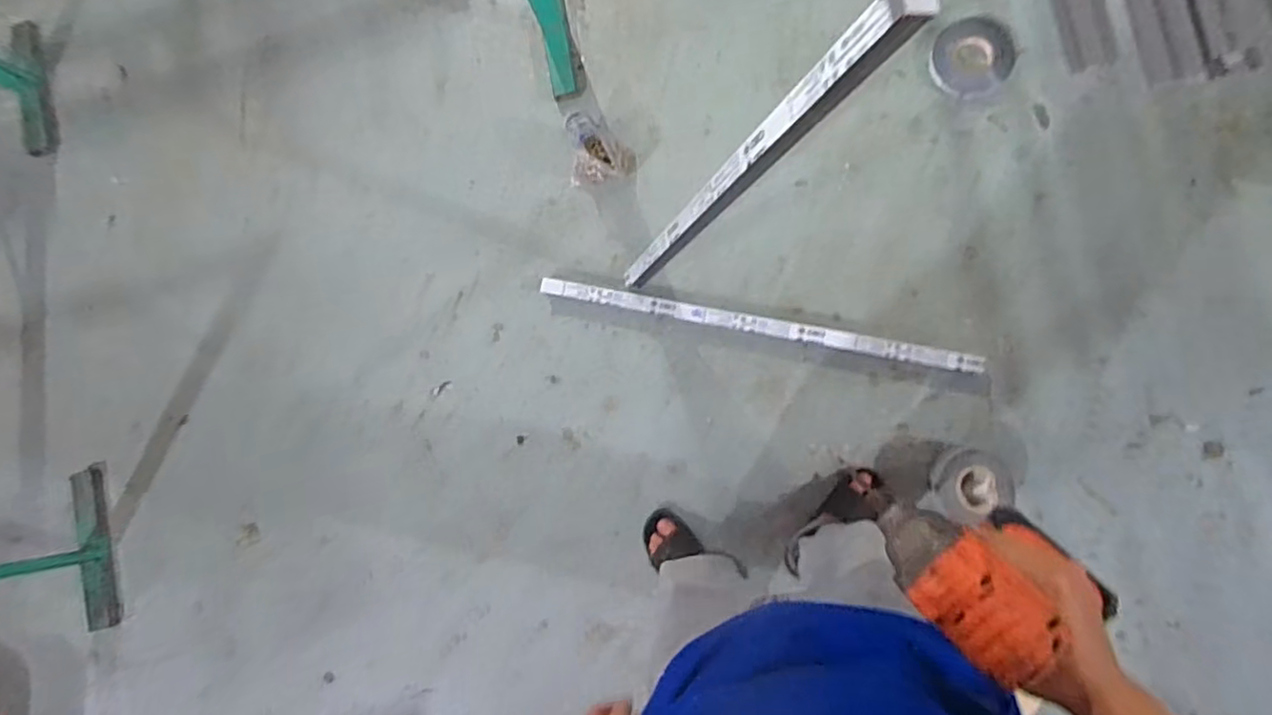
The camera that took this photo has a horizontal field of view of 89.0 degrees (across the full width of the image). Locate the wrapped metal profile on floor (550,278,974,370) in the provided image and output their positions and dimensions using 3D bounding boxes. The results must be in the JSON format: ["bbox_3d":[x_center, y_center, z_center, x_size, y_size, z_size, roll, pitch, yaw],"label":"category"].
[{"bbox_3d":[0.258,-0.078,1.455,0.984,0.033,0.049,12,86,8],"label":"wrapped metal profile on floor"}]

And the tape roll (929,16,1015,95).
[{"bbox_3d":[0.773,-0.691,1.481,0.189,0.051,0.174,-34,81,3],"label":"tape roll"}]

